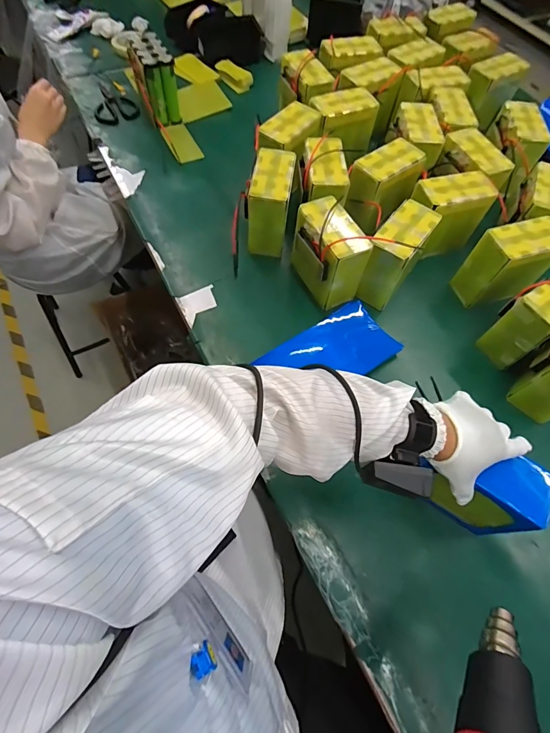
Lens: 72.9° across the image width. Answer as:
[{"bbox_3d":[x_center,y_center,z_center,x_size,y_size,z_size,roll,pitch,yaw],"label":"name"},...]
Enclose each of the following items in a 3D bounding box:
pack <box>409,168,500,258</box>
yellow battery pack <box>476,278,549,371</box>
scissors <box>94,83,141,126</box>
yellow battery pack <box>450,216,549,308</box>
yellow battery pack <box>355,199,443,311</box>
[{"bbox_3d":[0.339,-0.302,0.750,0.140,0.130,0.091,-21,67,-13],"label":"pack"},{"bbox_3d":[0.456,-0.082,0.646,0.142,0.132,0.085,-31,69,-17],"label":"yellow battery pack"},{"bbox_3d":[-0.421,-0.686,0.972,0.109,0.016,0.146,-20,66,-12],"label":"scissors"},{"bbox_3d":[0.437,-0.192,0.700,0.142,0.130,0.085,-15,65,-10],"label":"yellow battery pack"},{"bbox_3d":[0.224,-0.210,0.697,0.074,0.130,0.141,34,67,13],"label":"yellow battery pack"}]

